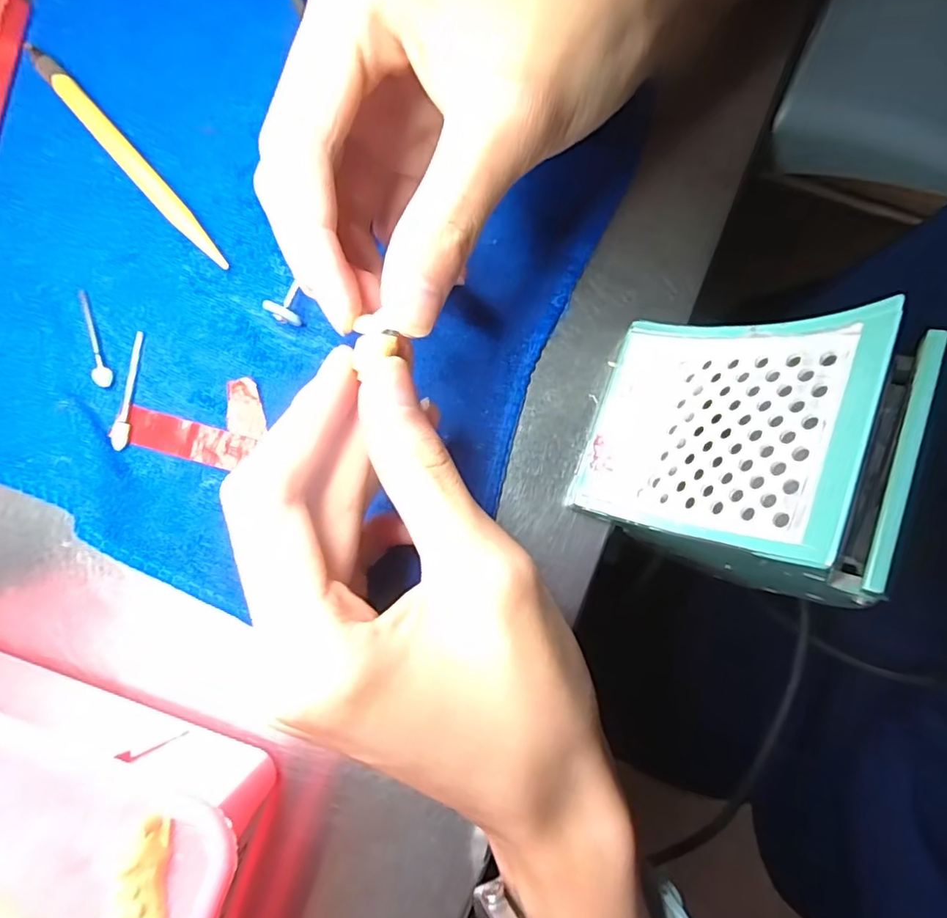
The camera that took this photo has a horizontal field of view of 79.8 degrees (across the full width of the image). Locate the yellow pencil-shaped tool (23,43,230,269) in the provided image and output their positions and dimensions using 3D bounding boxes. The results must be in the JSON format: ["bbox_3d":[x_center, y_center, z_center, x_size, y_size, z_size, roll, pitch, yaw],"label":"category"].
[{"bbox_3d":[-0.142,-0.124,0.233,0.010,0.006,0.132,-41,81,-4],"label":"yellow pencil-shaped tool"}]

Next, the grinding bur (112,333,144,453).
[{"bbox_3d":[-0.133,-0.027,0.217,0.005,0.004,0.047,3,81,3],"label":"grinding bur"}]

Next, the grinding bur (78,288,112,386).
[{"bbox_3d":[-0.148,-0.048,0.220,0.006,0.005,0.043,-20,81,-4],"label":"grinding bur"}]

